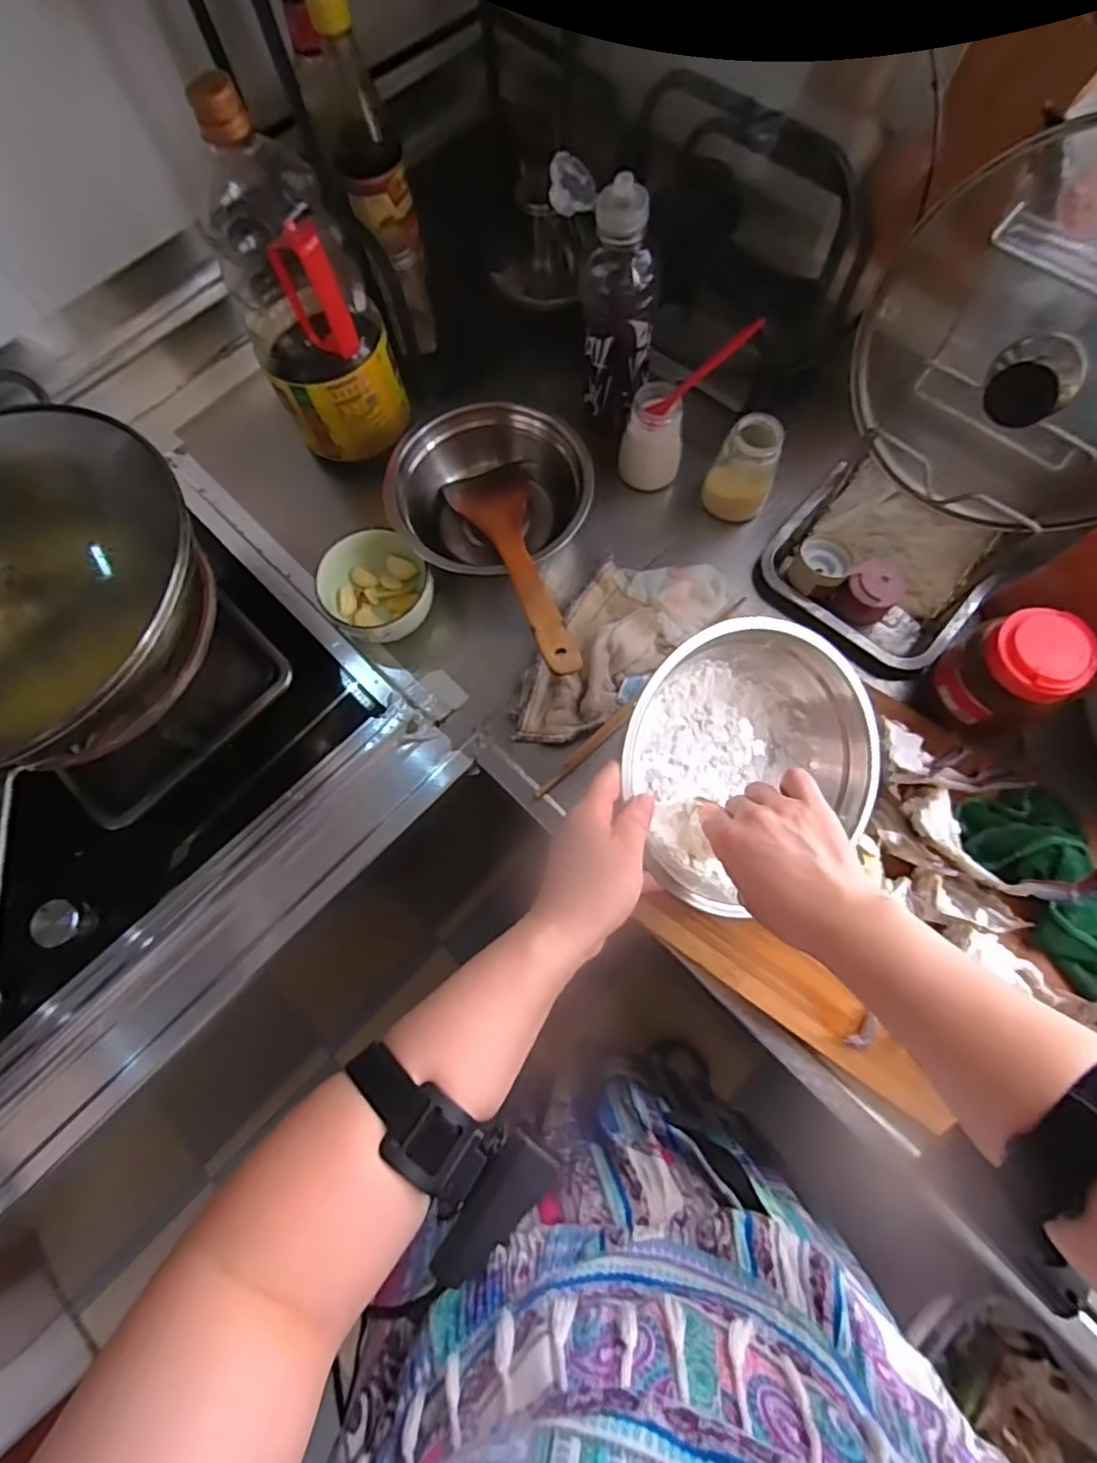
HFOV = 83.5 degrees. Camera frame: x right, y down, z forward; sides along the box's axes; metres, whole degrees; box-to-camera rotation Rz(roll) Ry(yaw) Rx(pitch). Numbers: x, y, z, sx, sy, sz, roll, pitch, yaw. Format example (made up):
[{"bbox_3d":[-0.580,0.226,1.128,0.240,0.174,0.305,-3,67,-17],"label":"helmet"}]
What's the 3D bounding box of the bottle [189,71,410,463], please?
[{"bbox_3d":[-0.211,-0.377,0.541,0.122,0.260,0.102,-22,74,-5],"label":"bottle"}]

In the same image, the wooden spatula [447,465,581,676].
[{"bbox_3d":[-0.028,-0.157,0.554,0.080,0.014,0.301,-17,50,-3],"label":"wooden spatula"}]

